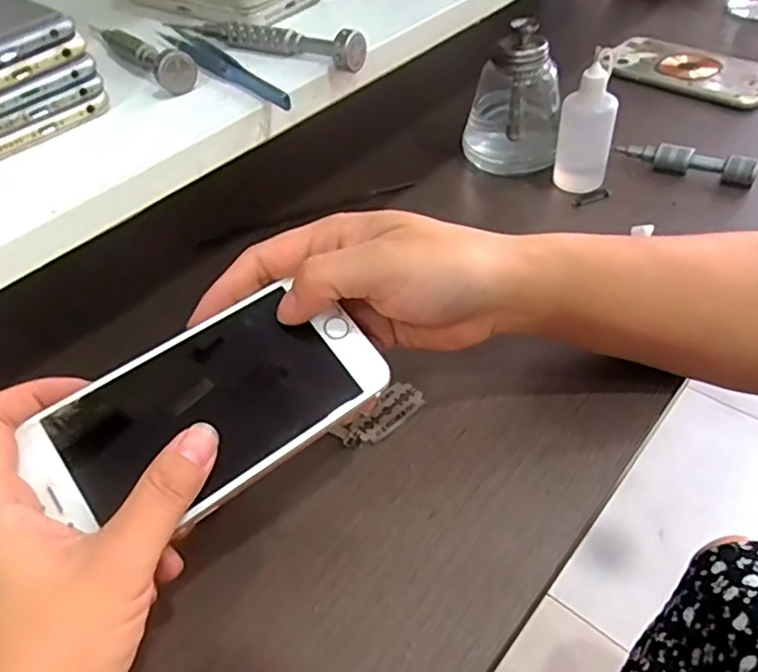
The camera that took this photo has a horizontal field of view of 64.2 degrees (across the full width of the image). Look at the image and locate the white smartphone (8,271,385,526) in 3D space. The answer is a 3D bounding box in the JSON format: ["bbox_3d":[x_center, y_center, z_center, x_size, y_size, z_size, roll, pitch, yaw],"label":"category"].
[{"bbox_3d":[-0.063,0.026,0.235,0.127,0.005,0.066,-32,72,-22],"label":"white smartphone"}]

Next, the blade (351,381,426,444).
[{"bbox_3d":[0.004,0.038,0.315,0.021,0.004,0.040,33,58,32],"label":"blade"}]

